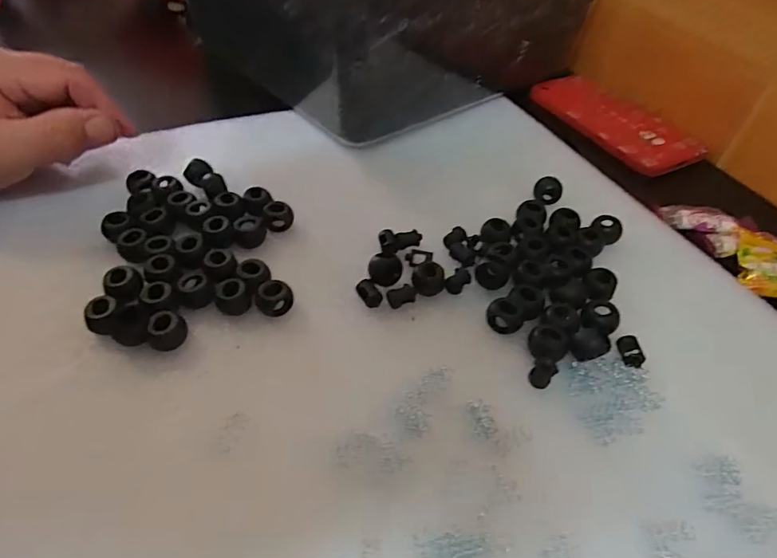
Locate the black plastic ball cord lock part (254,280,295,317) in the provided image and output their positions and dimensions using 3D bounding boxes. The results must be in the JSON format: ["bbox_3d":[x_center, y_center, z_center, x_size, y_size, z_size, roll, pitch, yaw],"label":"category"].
[{"bbox_3d":[-0.055,0.010,0.234,0.014,0.014,0.013,2,49,-2],"label":"black plastic ball cord lock part"}]

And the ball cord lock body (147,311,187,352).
[{"bbox_3d":[-0.101,0.024,0.218,0.015,0.012,0.013,5,48,1],"label":"ball cord lock body"}]

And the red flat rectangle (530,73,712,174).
[{"bbox_3d":[0.180,-0.133,0.392,0.067,0.006,0.138,-22,53,-21],"label":"red flat rectangle"}]

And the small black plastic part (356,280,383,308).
[{"bbox_3d":[-0.010,0.008,0.242,0.009,0.010,0.012,-22,53,-21],"label":"small black plastic part"}]

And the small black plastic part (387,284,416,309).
[{"bbox_3d":[0.007,0.008,0.243,0.015,0.009,0.005,-11,50,-12],"label":"small black plastic part"}]

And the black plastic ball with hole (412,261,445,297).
[{"bbox_3d":[0.021,0.000,0.248,0.016,0.013,0.012,9,49,5],"label":"black plastic ball with hole"}]

